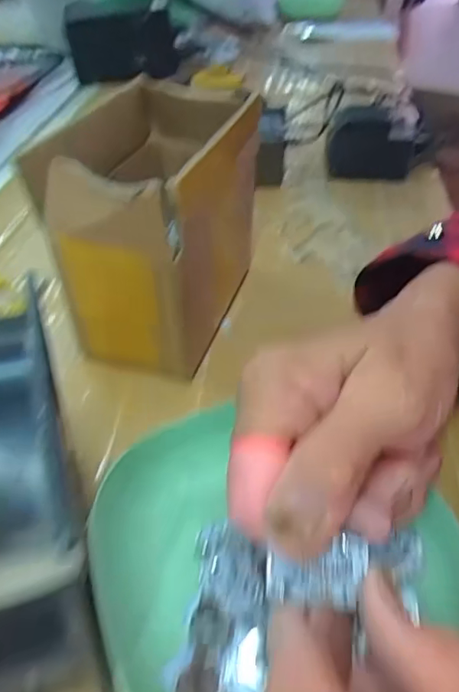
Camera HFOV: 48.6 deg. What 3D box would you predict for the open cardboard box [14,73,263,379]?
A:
[{"bbox_3d":[-0.039,-0.071,0.307,0.078,0.127,0.135,15,46,15],"label":"open cardboard box"}]

